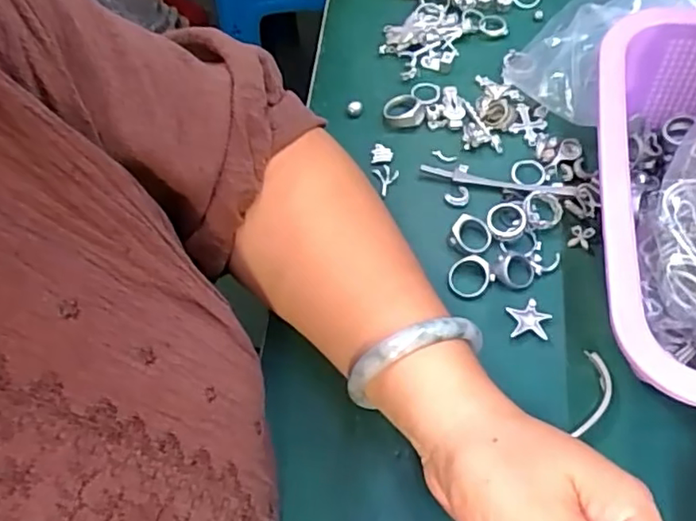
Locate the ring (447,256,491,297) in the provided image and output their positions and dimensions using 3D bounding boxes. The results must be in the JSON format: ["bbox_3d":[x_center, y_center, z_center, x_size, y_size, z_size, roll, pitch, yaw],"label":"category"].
[{"bbox_3d":[0.071,0.009,0.350,0.025,0.004,0.025,-3,77,14],"label":"ring"}]

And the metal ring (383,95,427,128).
[{"bbox_3d":[0.038,-0.103,0.408,0.026,0.008,0.026,-2,63,5],"label":"metal ring"}]

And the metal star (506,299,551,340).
[{"bbox_3d":[0.102,0.033,0.337,0.023,0.005,0.022,4,64,8],"label":"metal star"}]

